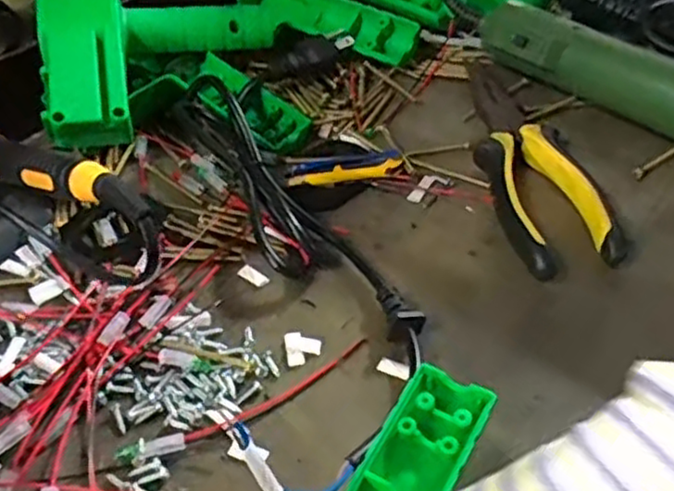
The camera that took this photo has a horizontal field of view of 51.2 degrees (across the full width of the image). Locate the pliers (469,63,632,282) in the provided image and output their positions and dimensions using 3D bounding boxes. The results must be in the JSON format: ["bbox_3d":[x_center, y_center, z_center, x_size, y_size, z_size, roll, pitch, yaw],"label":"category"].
[{"bbox_3d":[0.109,-0.057,0.411,0.058,0.023,0.184,-10,47,-3],"label":"pliers"}]

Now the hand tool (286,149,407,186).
[{"bbox_3d":[0.005,-0.046,0.421,0.066,0.012,0.022,-6,47,0],"label":"hand tool"}]

